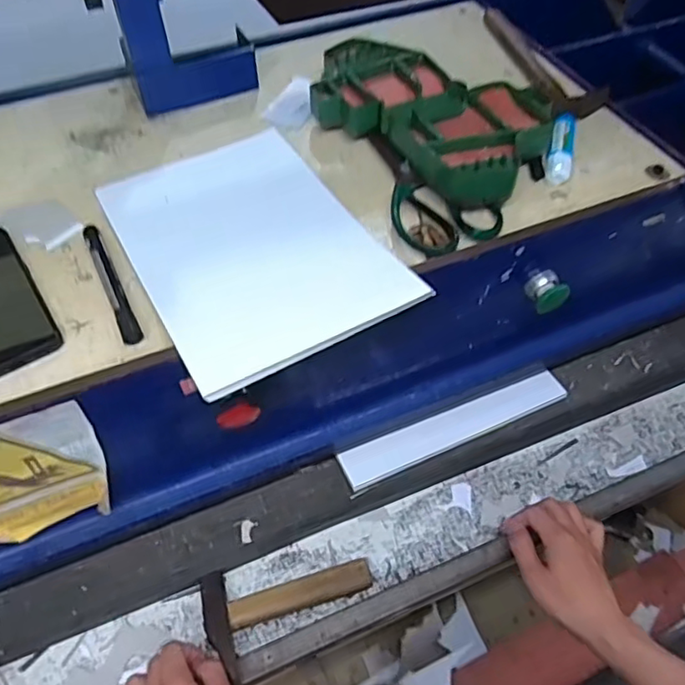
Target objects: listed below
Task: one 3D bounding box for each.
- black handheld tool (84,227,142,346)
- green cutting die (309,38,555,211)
[{"bbox_3d":[-0.200,-0.054,0.525,0.015,0.015,0.143,-23,53,-16],"label":"black handheld tool"},{"bbox_3d":[0.087,-0.245,0.643,0.170,0.036,0.278,-37,58,-25],"label":"green cutting die"}]

